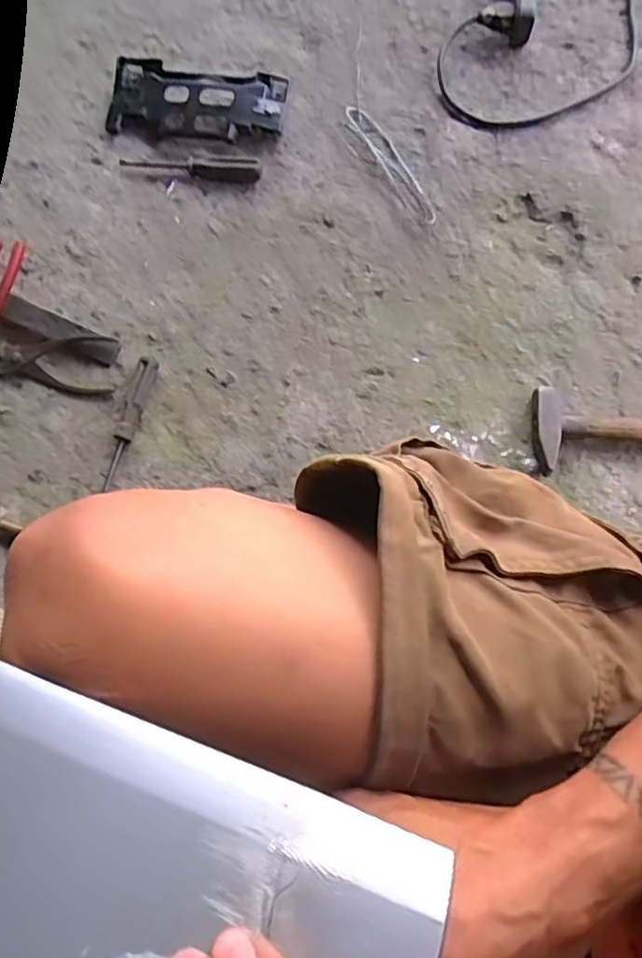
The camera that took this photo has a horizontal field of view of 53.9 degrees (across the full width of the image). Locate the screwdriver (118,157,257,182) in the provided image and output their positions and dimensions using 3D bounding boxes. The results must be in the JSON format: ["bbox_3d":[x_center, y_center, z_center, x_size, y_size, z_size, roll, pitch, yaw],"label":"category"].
[{"bbox_3d":[-0.151,-0.363,0.729,0.162,0.016,0.025,10,76,3],"label":"screwdriver"}]

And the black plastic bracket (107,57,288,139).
[{"bbox_3d":[-0.148,-0.445,0.744,0.206,0.030,0.093,9,76,3],"label":"black plastic bracket"}]

